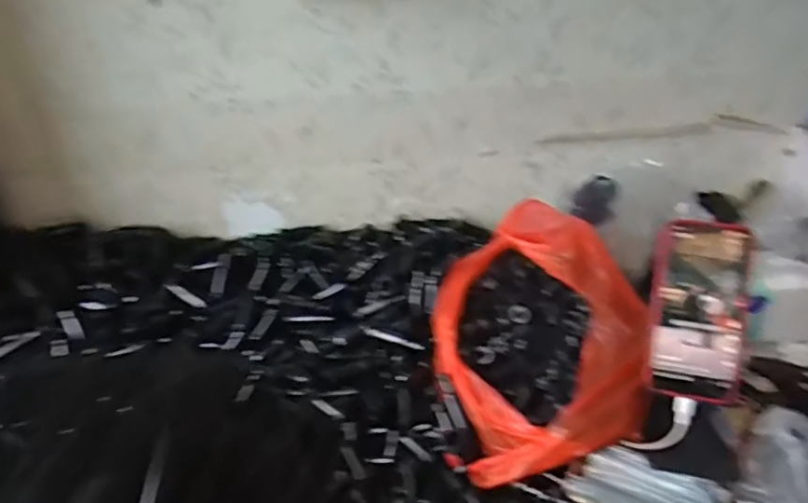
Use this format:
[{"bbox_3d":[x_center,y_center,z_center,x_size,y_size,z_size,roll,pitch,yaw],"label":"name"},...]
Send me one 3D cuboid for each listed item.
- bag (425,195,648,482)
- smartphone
[{"bbox_3d":[0.141,0.085,0.599,0.210,0.179,0.242,-6,24,-4],"label":"bag"},{"bbox_3d":[0.274,0.055,0.526,0.080,0.160,0.016,4,1,18],"label":"smartphone"}]

